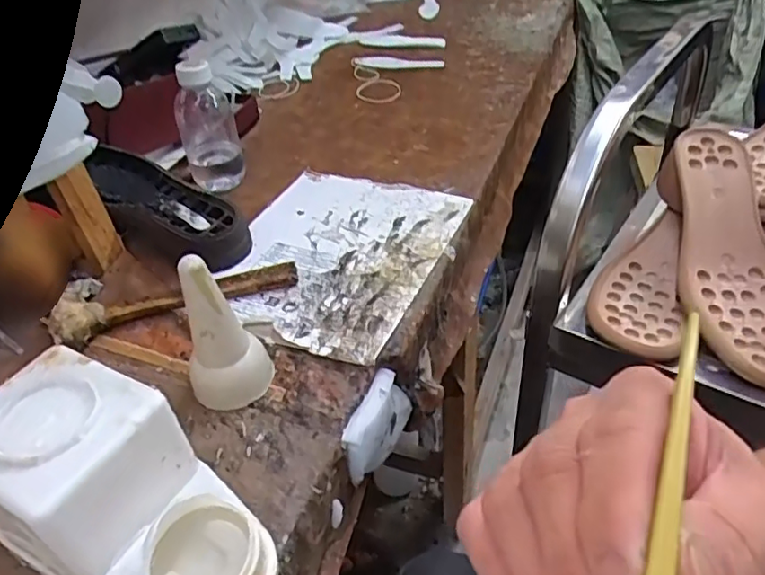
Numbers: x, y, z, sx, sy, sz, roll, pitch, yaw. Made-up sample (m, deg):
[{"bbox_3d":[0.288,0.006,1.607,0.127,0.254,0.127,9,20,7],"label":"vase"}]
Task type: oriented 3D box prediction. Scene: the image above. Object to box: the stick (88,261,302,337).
[{"bbox_3d":[-0.187,0.007,0.600,0.201,0.019,0.025,-14,41,-11],"label":"stick"}]

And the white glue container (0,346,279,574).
[{"bbox_3d":[-0.167,0.138,0.382,0.193,0.115,0.104,16,44,23],"label":"white glue container"}]

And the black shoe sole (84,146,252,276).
[{"bbox_3d":[-0.252,-0.085,0.675,0.220,0.066,0.093,23,47,29],"label":"black shoe sole"}]

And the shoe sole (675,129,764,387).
[{"bbox_3d":[0.290,-0.031,0.492,0.084,0.029,0.234,1,62,6],"label":"shoe sole"}]

